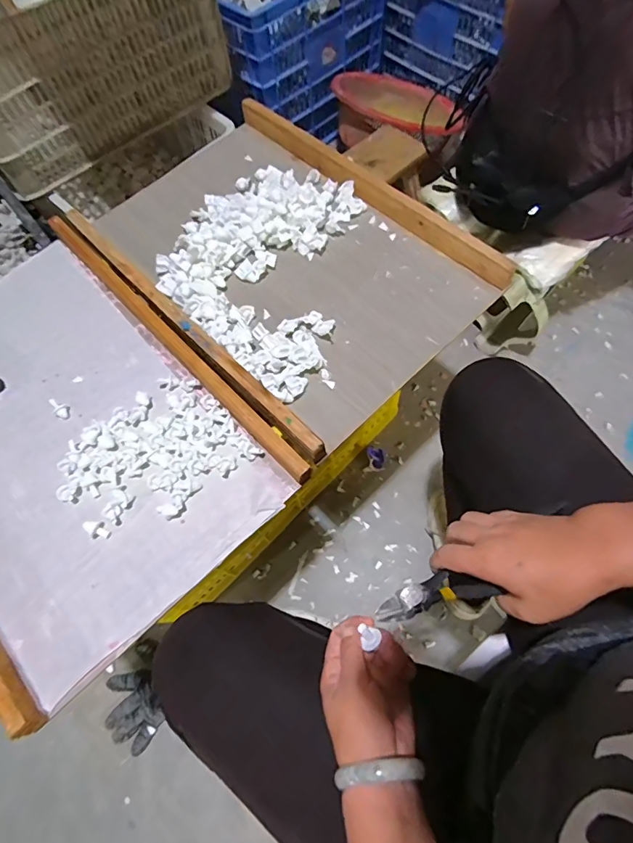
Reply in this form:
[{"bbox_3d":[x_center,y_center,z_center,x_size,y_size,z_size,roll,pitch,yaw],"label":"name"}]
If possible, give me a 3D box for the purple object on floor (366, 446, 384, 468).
[{"bbox_3d":[0.130,0.079,0.990,0.037,0.020,0.043,4,67,5],"label":"purple object on floor"}]

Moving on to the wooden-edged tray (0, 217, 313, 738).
[{"bbox_3d":[-0.347,0.002,0.600,0.399,0.048,0.577,-41,70,-14],"label":"wooden-edged tray"}]

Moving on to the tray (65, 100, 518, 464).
[{"bbox_3d":[-0.063,-0.270,0.705,0.409,0.053,0.591,-42,71,-14],"label":"tray"}]

